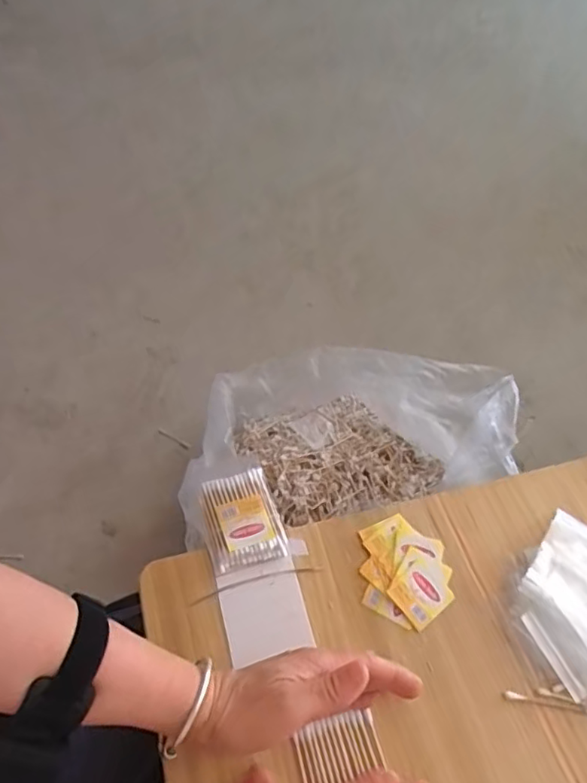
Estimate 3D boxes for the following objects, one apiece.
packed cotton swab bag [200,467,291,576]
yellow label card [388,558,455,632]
[{"bbox_3d":[-0.043,0.106,0.483,0.059,0.015,0.079,-11,56,-13],"label":"packed cotton swab bag"},{"bbox_3d":[0.102,0.161,0.461,0.043,0.004,0.039,-33,72,-23],"label":"yellow label card"}]

